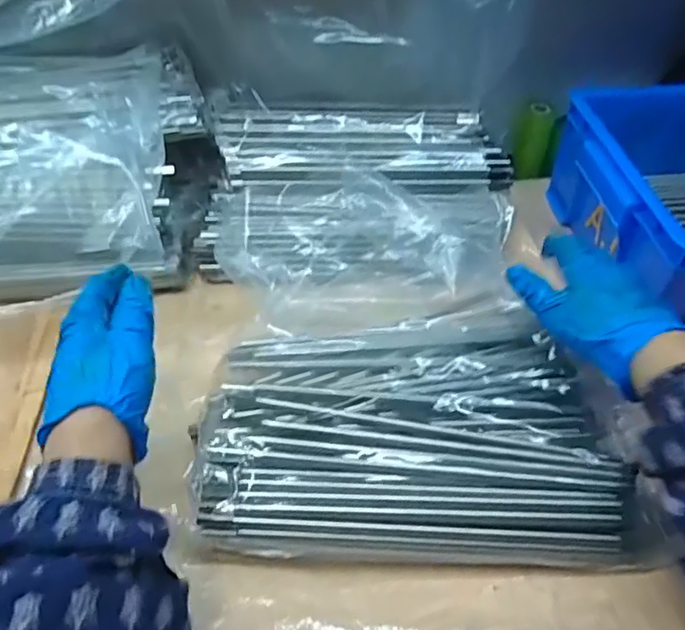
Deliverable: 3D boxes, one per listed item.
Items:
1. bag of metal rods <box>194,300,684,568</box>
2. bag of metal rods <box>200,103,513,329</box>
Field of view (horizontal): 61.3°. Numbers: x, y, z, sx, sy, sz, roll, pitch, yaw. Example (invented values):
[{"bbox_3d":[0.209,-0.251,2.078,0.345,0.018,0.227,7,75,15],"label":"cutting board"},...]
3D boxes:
[{"bbox_3d":[0.052,0.071,0.420,0.285,0.030,0.195,3,53,2],"label":"bag of metal rods"},{"bbox_3d":[0.015,-0.111,0.563,0.302,0.078,0.214,0,45,-1],"label":"bag of metal rods"}]

